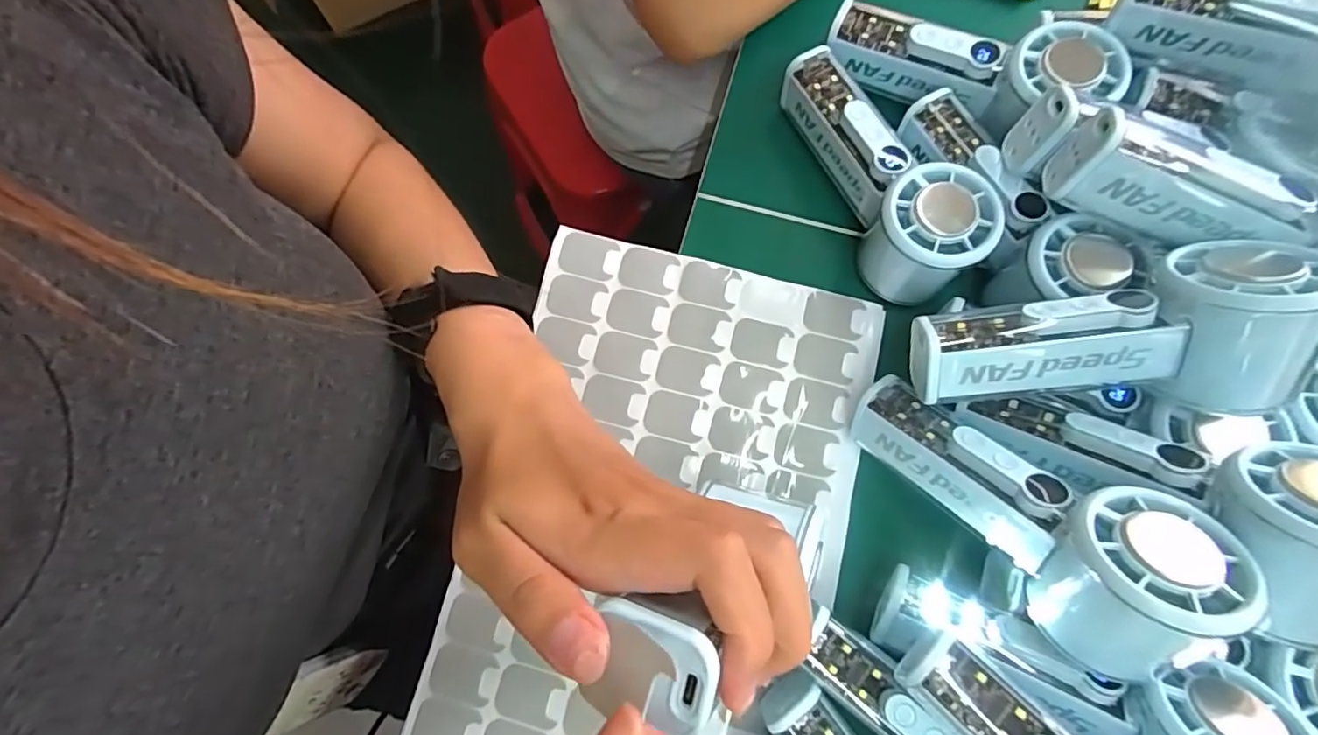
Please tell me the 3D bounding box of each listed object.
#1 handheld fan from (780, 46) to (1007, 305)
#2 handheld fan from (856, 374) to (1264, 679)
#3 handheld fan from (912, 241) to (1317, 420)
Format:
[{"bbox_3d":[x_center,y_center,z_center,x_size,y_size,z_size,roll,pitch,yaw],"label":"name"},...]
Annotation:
[{"bbox_3d":[0.120,-0.109,0.317,0.060,0.060,0.158,-24,77,-5],"label":"handheld fan"},{"bbox_3d":[0.160,0.061,0.255,0.061,0.055,0.151,-42,48,-9],"label":"handheld fan"},{"bbox_3d":[0.194,-0.013,0.246,0.150,0.048,0.069,-8,75,18],"label":"handheld fan"}]

